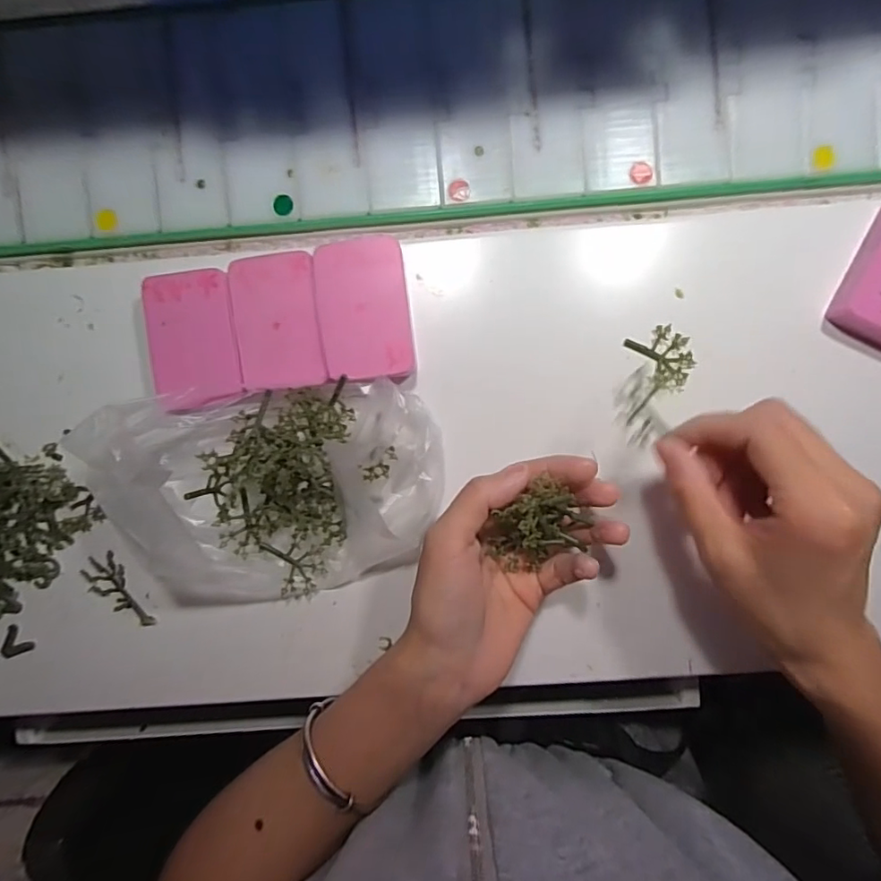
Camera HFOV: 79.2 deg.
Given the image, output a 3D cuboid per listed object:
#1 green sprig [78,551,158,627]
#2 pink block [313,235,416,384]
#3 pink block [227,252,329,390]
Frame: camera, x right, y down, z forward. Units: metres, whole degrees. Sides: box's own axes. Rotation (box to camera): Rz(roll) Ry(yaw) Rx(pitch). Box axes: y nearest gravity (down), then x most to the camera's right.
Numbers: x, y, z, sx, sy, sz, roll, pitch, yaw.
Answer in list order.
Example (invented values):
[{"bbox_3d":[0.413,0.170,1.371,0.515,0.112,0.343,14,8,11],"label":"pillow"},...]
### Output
[{"bbox_3d":[-0.186,0.088,0.305,0.024,0.006,0.048,-24,94,4],"label":"green sprig"},{"bbox_3d":[-0.039,-0.068,0.282,0.045,0.020,0.072,-6,95,3],"label":"pink block"},{"bbox_3d":[-0.085,-0.063,0.284,0.044,0.018,0.069,-7,95,3],"label":"pink block"}]

